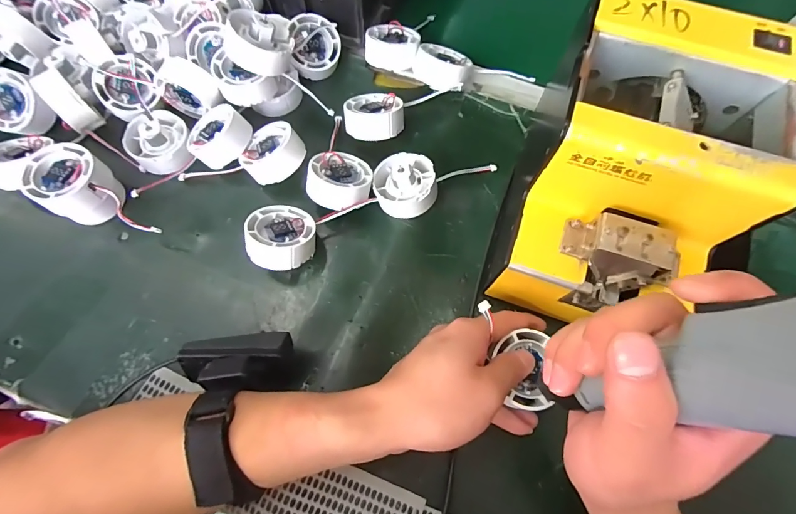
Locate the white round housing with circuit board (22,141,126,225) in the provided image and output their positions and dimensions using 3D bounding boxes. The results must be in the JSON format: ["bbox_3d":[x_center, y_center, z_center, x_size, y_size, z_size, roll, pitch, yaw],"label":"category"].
[{"bbox_3d":[-0.263,-0.057,0.322,0.059,0.047,0.052,34,73,11],"label":"white round housing with circuit board"}]

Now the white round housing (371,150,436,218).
[{"bbox_3d":[0.006,-0.063,0.338,0.052,0.032,0.058,-8,70,-4],"label":"white round housing"}]

